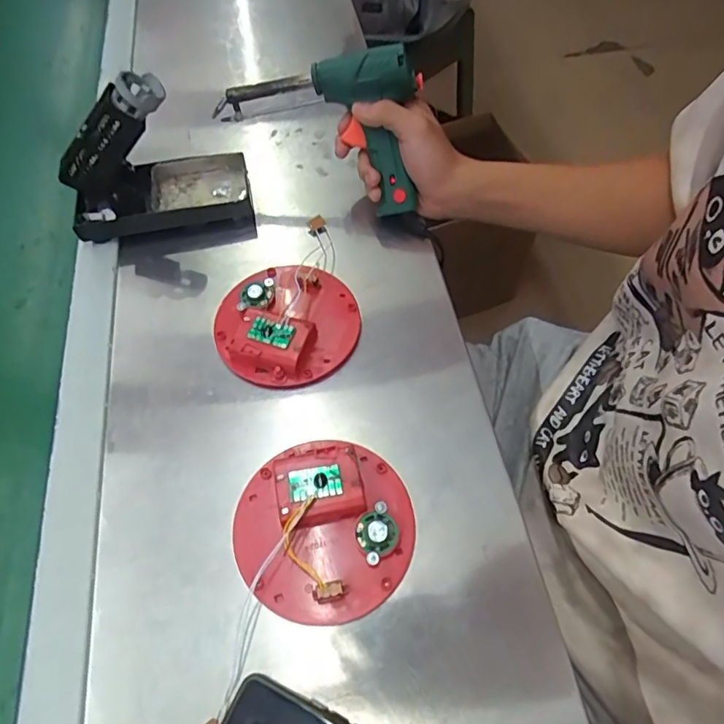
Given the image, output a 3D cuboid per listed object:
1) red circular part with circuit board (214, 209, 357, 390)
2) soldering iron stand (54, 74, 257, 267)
[{"bbox_3d":[-0.067,-0.047,0.447,0.118,0.026,0.139,-17,61,-9],"label":"red circular part with circuit board"},{"bbox_3d":[-0.195,-0.179,0.488,0.158,0.141,0.078,-10,60,-5],"label":"soldering iron stand"}]

